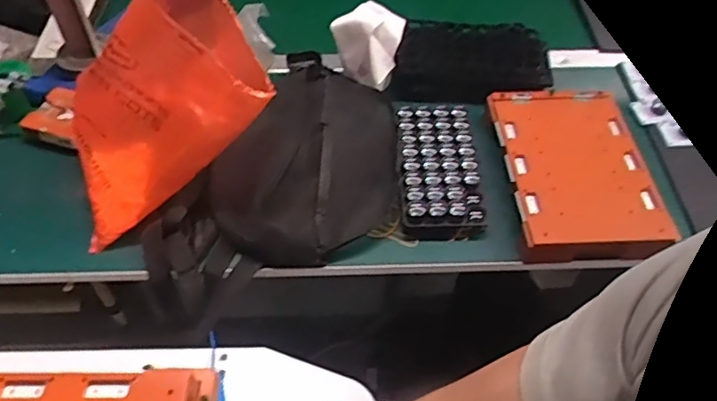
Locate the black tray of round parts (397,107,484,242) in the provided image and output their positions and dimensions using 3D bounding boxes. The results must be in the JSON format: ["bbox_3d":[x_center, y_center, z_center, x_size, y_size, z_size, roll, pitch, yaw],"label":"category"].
[{"bbox_3d":[0.099,-0.042,0.754,0.098,0.030,0.197,-1,51,-1],"label":"black tray of round parts"}]

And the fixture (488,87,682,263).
[{"bbox_3d":[0.267,-0.046,0.748,0.170,0.033,0.261,-2,51,-2],"label":"fixture"}]

